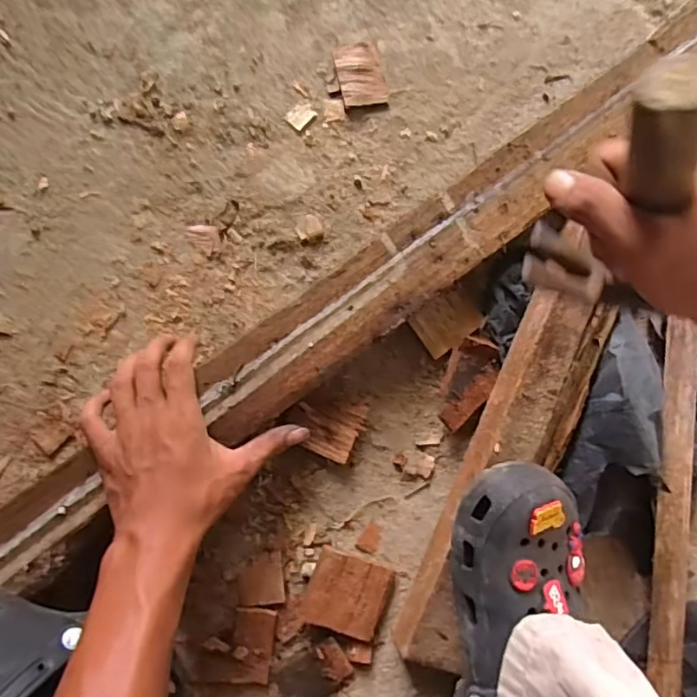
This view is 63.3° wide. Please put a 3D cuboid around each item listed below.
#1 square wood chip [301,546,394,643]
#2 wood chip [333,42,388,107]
[{"bbox_3d":[0.001,0.203,0.467,0.066,0.017,0.059,21,83,-5],"label":"square wood chip"},{"bbox_3d":[0.010,-0.240,0.495,0.039,0.005,0.054,-13,87,-8],"label":"wood chip"}]

